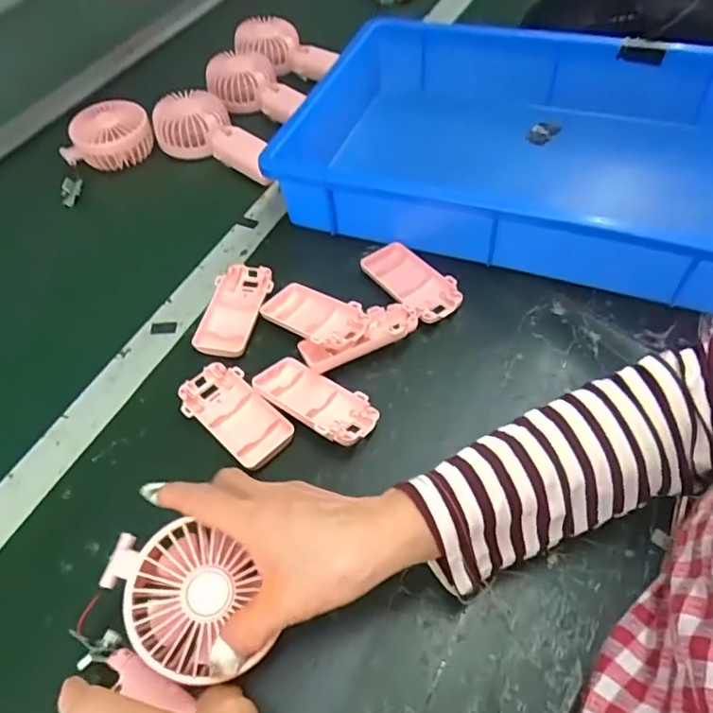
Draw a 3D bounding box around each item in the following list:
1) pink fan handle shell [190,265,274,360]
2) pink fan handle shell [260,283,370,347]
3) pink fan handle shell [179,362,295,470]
[{"bbox_3d":[-0.106,-0.042,0.496,0.050,0.017,0.096,6,55,10],"label":"pink fan handle shell"},{"bbox_3d":[-0.036,-0.034,0.476,0.095,0.026,0.050,33,63,25],"label":"pink fan handle shell"},{"bbox_3d":[-0.093,0.044,0.430,0.096,0.014,0.050,34,64,26],"label":"pink fan handle shell"}]

